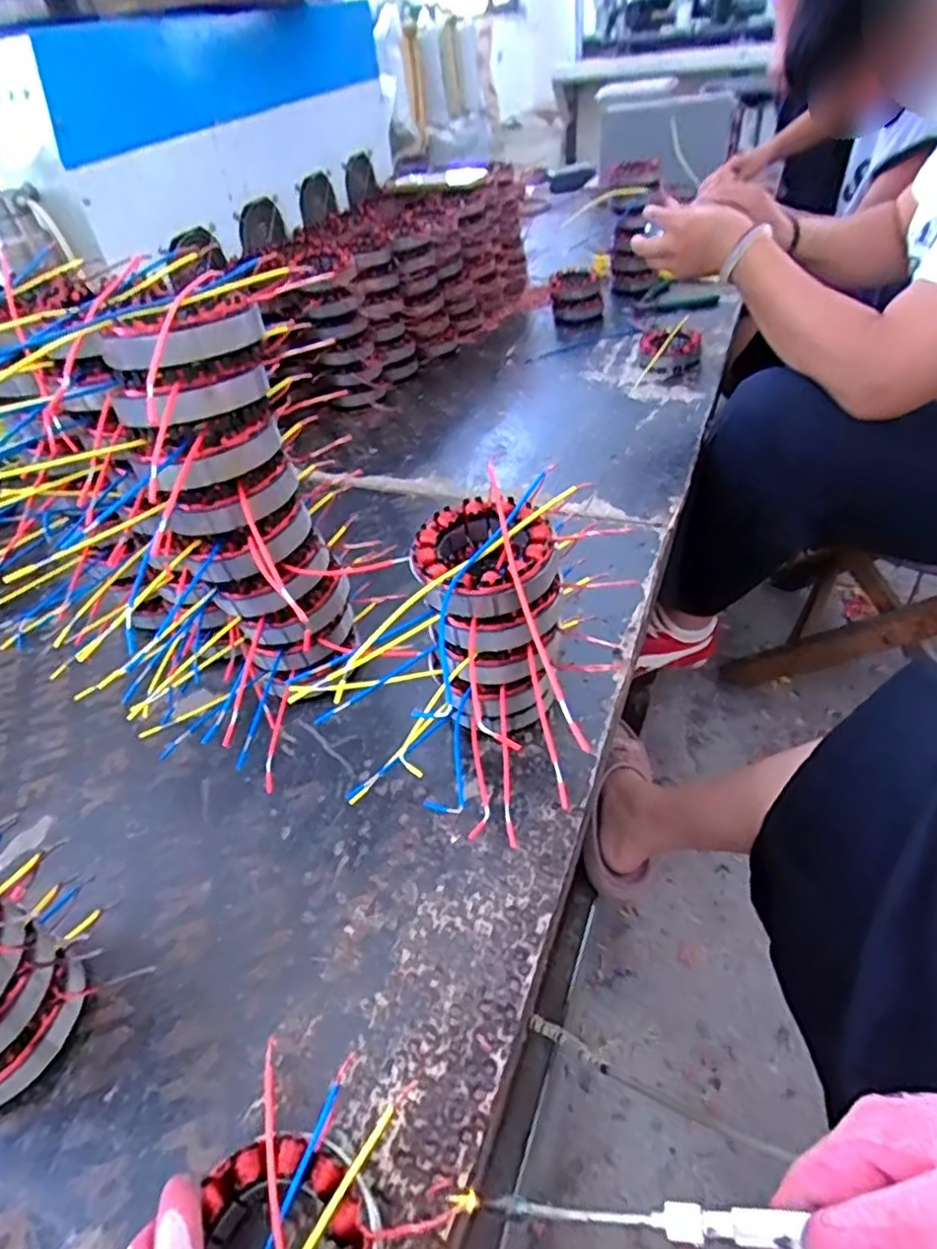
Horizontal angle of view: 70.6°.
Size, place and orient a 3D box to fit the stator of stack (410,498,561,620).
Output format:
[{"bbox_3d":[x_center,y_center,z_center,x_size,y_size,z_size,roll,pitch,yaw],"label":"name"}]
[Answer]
[{"bbox_3d":[0.010,-0.042,0.397,0.084,0.029,0.083,-4,42,4],"label":"stator of stack"}]

